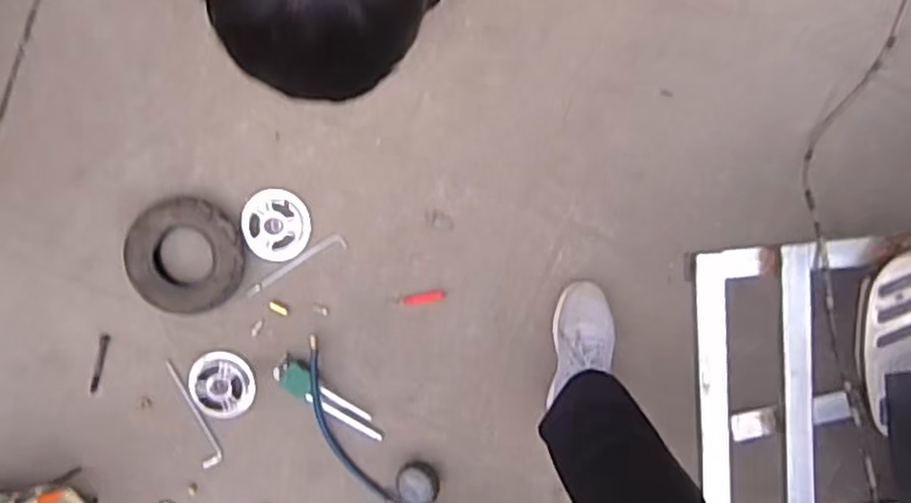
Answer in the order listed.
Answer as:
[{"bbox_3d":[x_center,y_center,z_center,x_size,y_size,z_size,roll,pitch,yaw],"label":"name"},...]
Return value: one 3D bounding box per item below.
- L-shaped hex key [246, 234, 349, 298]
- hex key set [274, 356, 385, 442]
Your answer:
[{"bbox_3d":[-0.262,0.022,1.141,0.183,0.005,0.027,-27,95,5],"label":"L-shaped hex key"},{"bbox_3d":[-0.205,0.242,1.159,0.204,0.015,0.055,30,97,-1],"label":"hex key set"}]

